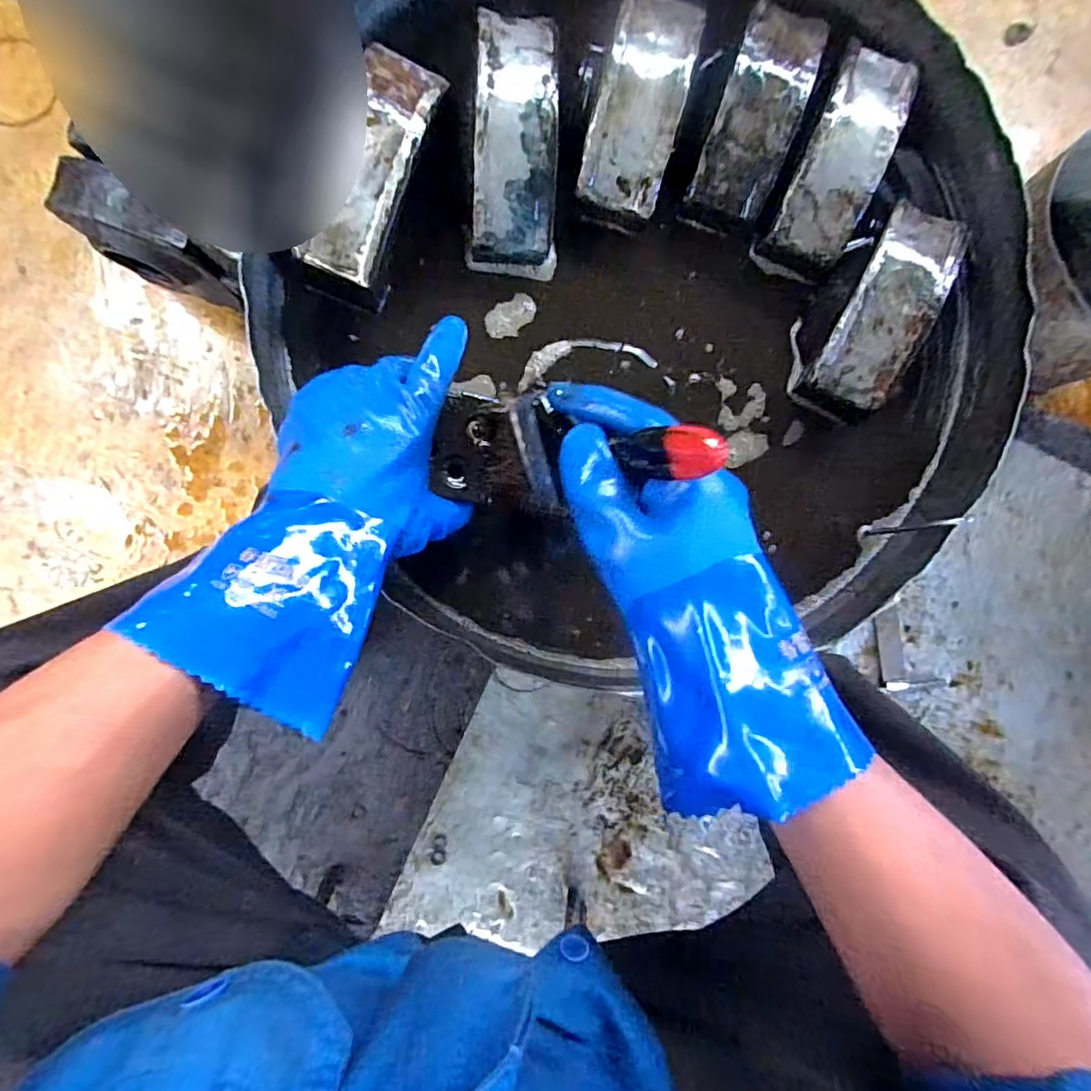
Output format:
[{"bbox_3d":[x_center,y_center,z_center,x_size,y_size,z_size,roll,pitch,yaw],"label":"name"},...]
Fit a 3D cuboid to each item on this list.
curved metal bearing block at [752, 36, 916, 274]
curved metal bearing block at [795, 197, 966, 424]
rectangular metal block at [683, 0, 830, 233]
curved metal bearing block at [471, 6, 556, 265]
[{"bbox_3d":[0.226,-0.296,0.443,0.058,0.043,0.160,23,90,-3],"label":"curved metal bearing block"},{"bbox_3d":[0.259,-0.180,0.442,0.062,0.043,0.155,26,90,-3],"label":"curved metal bearing block"},{"bbox_3d":[0.160,-0.327,0.436,0.058,0.043,0.148,19,90,-3],"label":"rectangular metal block"},{"bbox_3d":[-0.022,-0.304,0.433,0.061,0.048,0.167,3,91,-3],"label":"curved metal bearing block"}]

